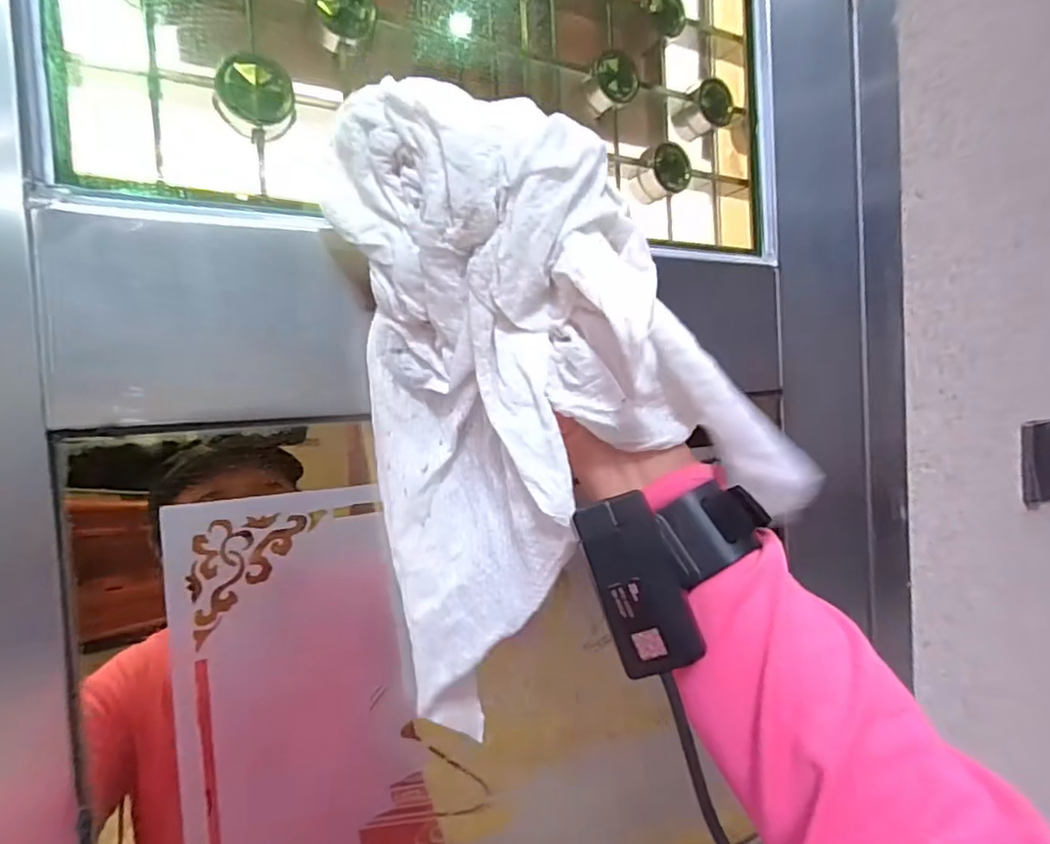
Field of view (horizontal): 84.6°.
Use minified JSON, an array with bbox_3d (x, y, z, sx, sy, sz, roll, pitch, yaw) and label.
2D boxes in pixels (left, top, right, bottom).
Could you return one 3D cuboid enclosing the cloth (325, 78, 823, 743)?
[{"bbox_3d":[0.017,-0.006,0.269,0.192,0.271,0.072,-2,3,21],"label":"cloth"}]

